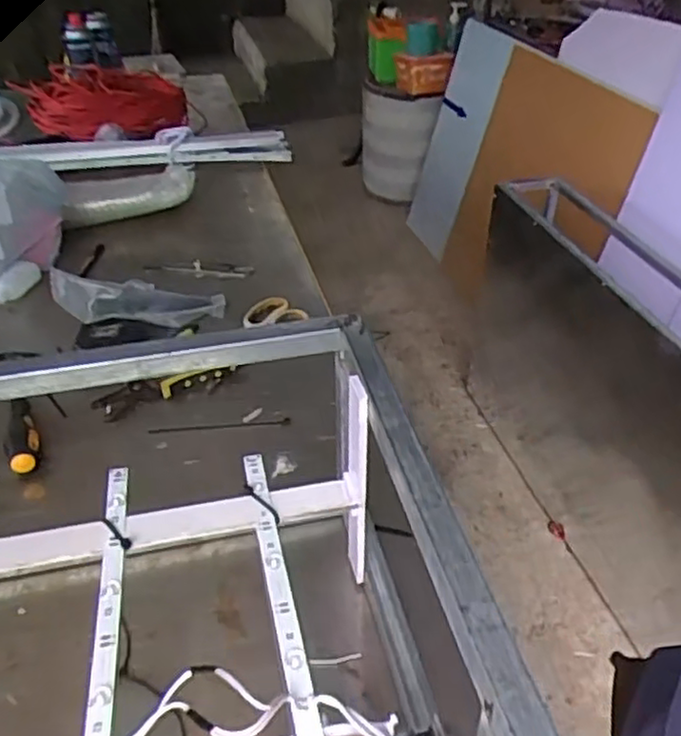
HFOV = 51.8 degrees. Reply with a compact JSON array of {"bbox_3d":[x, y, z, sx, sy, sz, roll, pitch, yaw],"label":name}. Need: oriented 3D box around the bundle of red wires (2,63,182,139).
[{"bbox_3d":[-0.447,-0.504,1.341,0.295,0.117,0.164,-11,39,-14],"label":"bundle of red wires"}]

